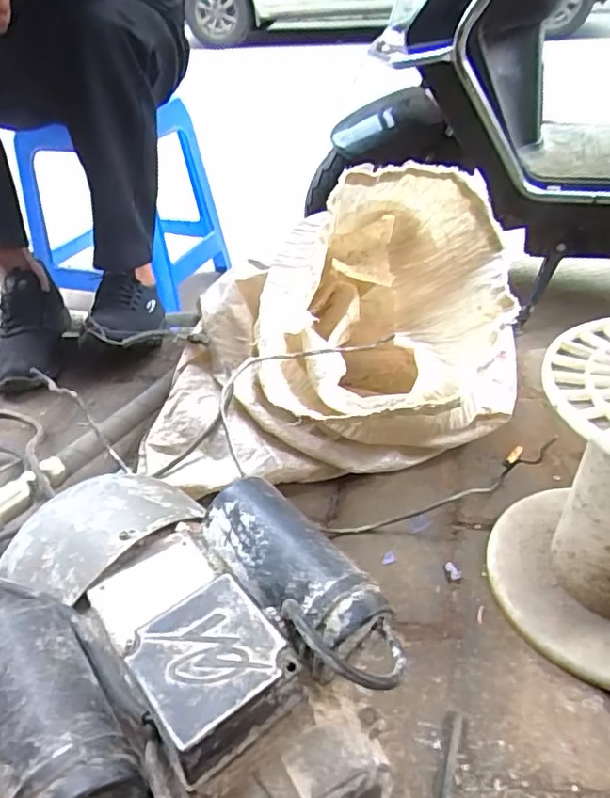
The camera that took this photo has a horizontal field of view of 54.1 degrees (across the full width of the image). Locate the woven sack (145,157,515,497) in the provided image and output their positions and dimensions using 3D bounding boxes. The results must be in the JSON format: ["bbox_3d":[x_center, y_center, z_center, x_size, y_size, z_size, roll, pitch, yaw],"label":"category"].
[{"bbox_3d":[0.067,-0.116,0.740,0.369,0.285,0.434,13,40,18],"label":"woven sack"}]

